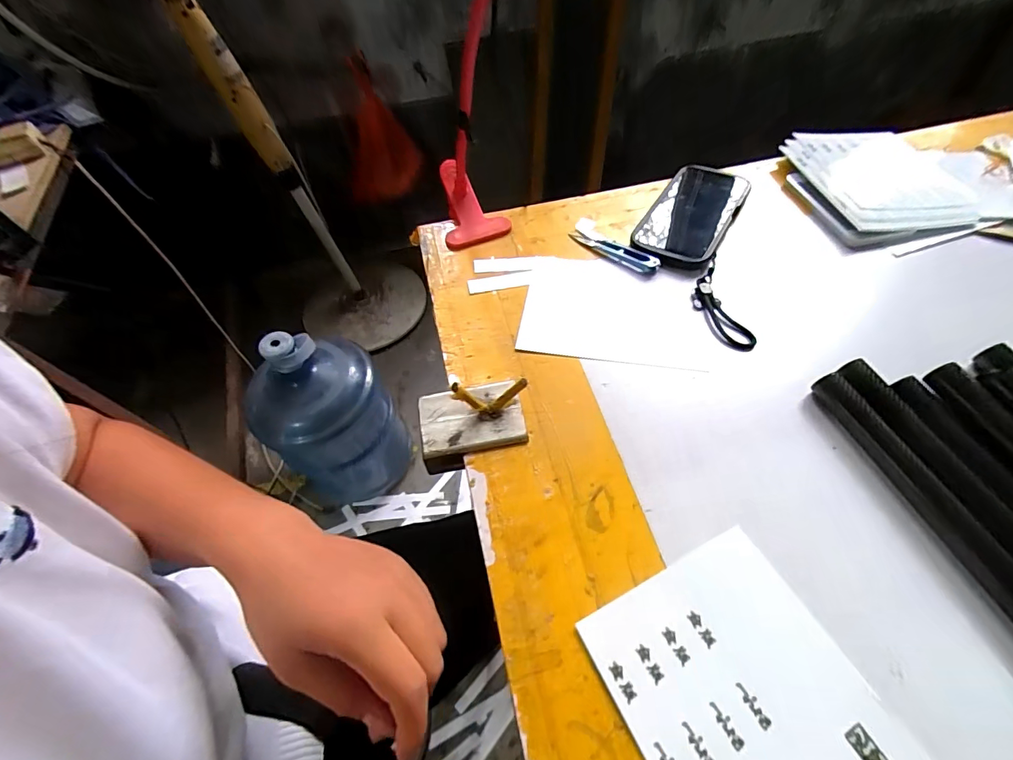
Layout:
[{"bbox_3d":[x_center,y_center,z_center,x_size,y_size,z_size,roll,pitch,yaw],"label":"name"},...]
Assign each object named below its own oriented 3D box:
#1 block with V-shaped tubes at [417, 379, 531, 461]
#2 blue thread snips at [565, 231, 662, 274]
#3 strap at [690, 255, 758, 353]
[{"bbox_3d":[-0.028,0.023,0.335,0.081,0.033,0.058,-9,56,-2],"label":"block with V-shaped tubes"},{"bbox_3d":[0.112,-0.138,0.455,0.101,0.011,0.024,31,63,23],"label":"blue thread snips"},{"bbox_3d":[0.196,-0.070,0.407,0.037,0.006,0.104,-13,63,12],"label":"strap"}]

